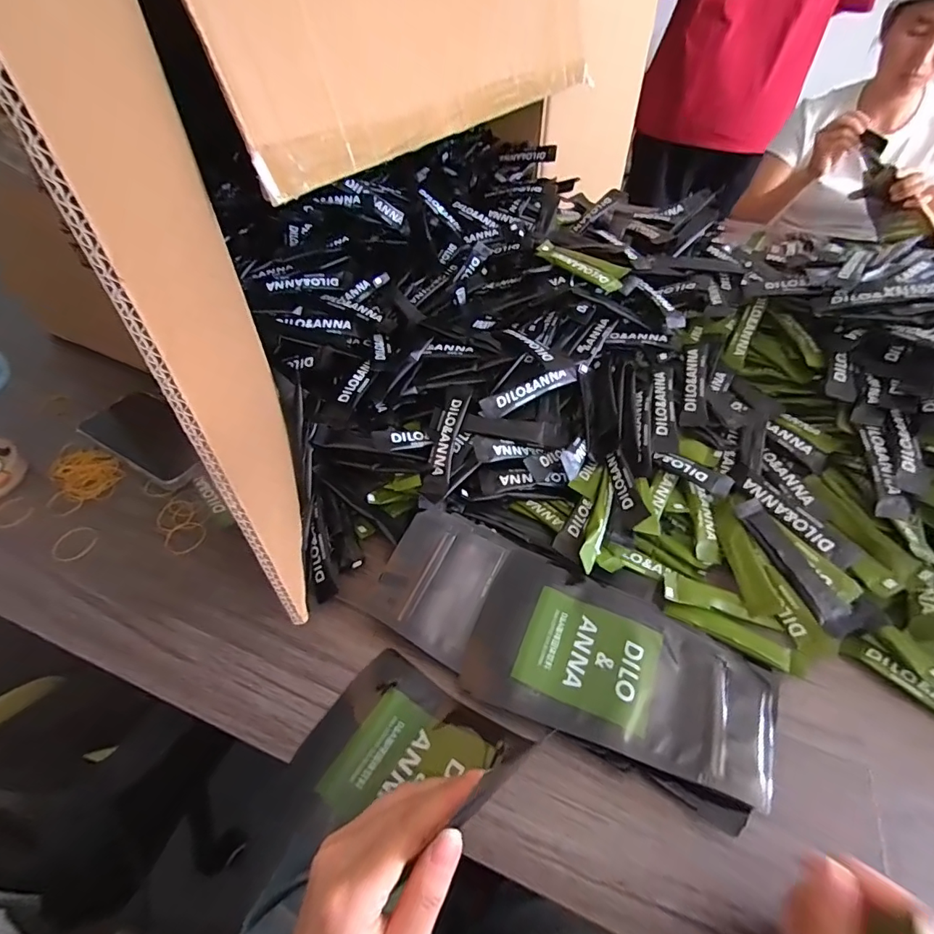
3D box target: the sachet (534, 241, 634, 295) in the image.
[{"bbox_3d":[0.130,-0.239,0.560,0.127,0.011,0.057,34,55,26],"label":"sachet"}]

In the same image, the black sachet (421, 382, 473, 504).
[{"bbox_3d":[-0.018,-0.029,0.449,0.023,0.017,0.125,11,67,8],"label":"black sachet"}]

